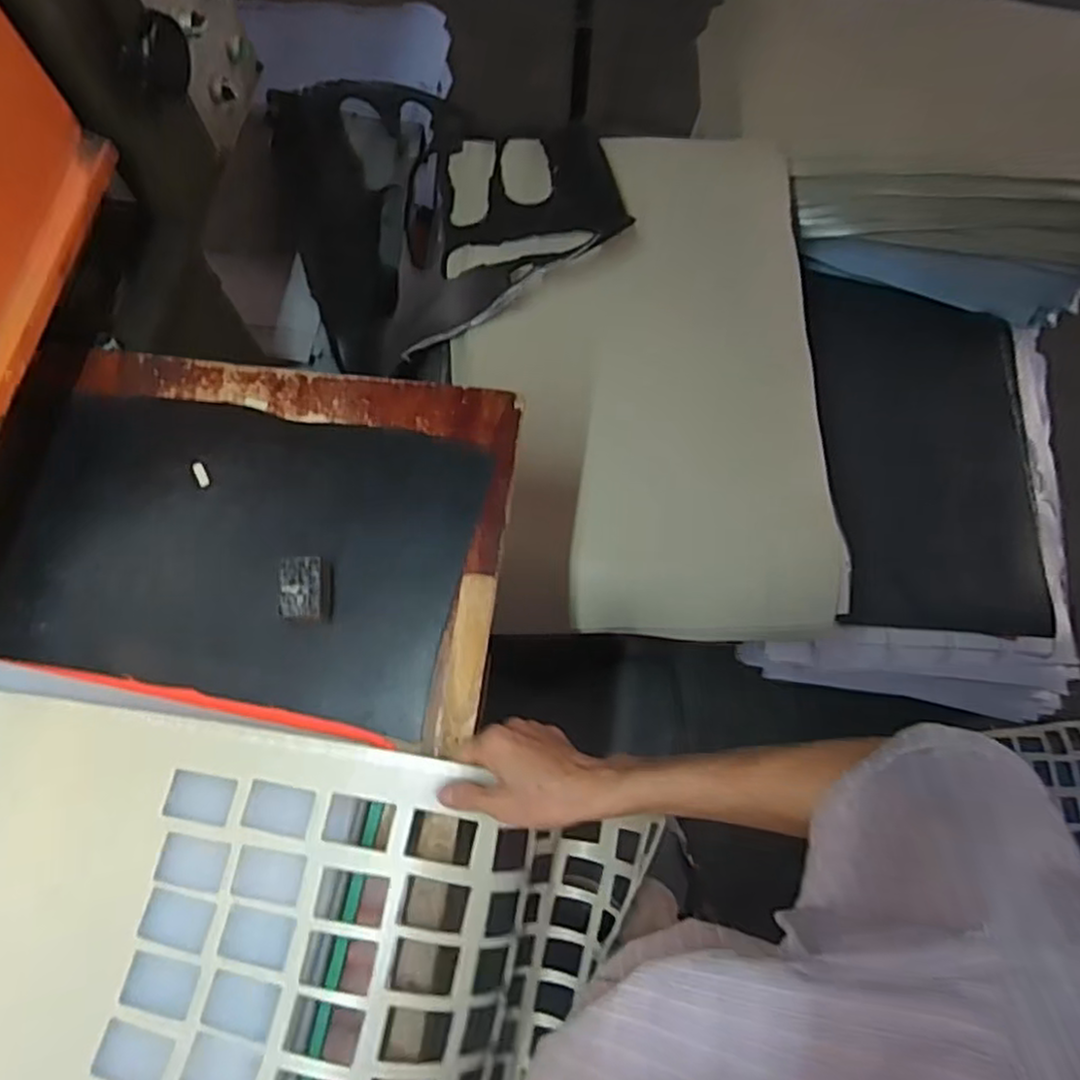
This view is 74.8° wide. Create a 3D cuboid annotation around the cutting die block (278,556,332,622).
[{"bbox_3d":[-0.219,0.048,0.662,0.040,0.033,0.059,-6,72,-2],"label":"cutting die block"}]

